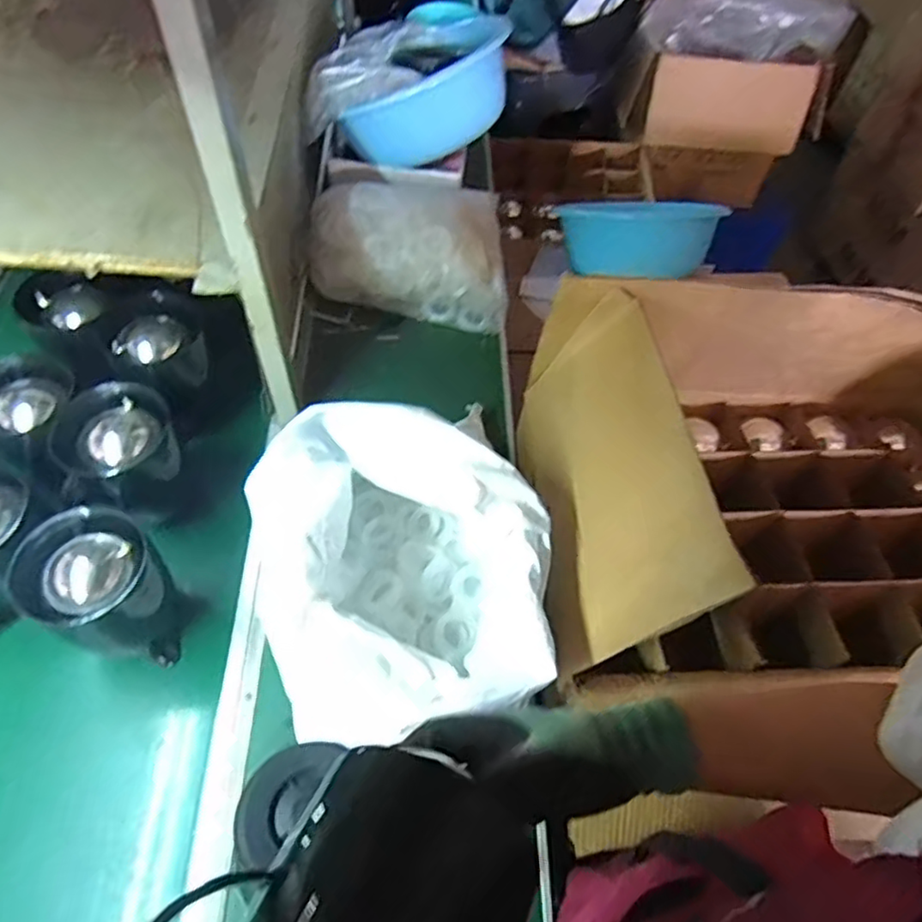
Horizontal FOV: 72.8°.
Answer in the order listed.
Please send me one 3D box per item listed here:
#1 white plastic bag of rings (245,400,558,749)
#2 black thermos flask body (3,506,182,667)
[{"bbox_3d":[-0.063,0.125,0.717,0.296,0.209,0.350,-12,58,-11],"label":"white plastic bag of rings"},{"bbox_3d":[-0.397,0.150,0.712,0.118,0.189,0.115,17,57,7],"label":"black thermos flask body"}]

